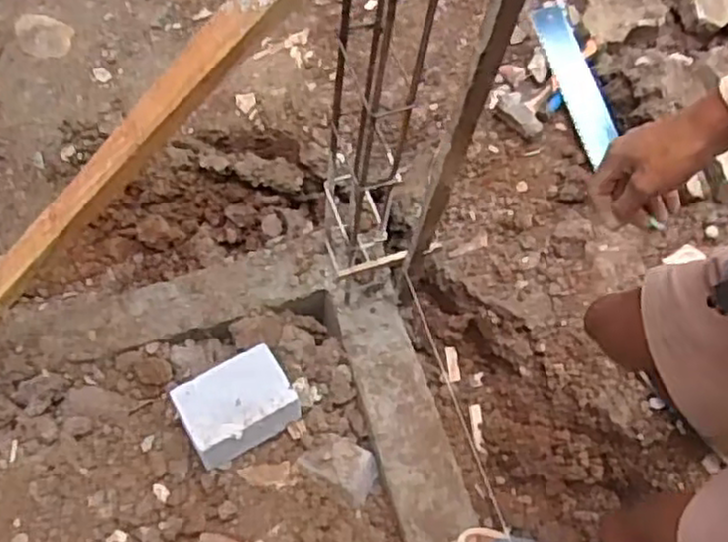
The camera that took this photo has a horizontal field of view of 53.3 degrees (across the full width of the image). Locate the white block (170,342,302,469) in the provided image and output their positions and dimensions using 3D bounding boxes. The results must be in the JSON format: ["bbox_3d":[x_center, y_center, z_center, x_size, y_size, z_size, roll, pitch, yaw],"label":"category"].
[{"bbox_3d":[-0.231,0.247,1.341,0.199,0.109,0.153,-27,70,-16],"label":"white block"}]

